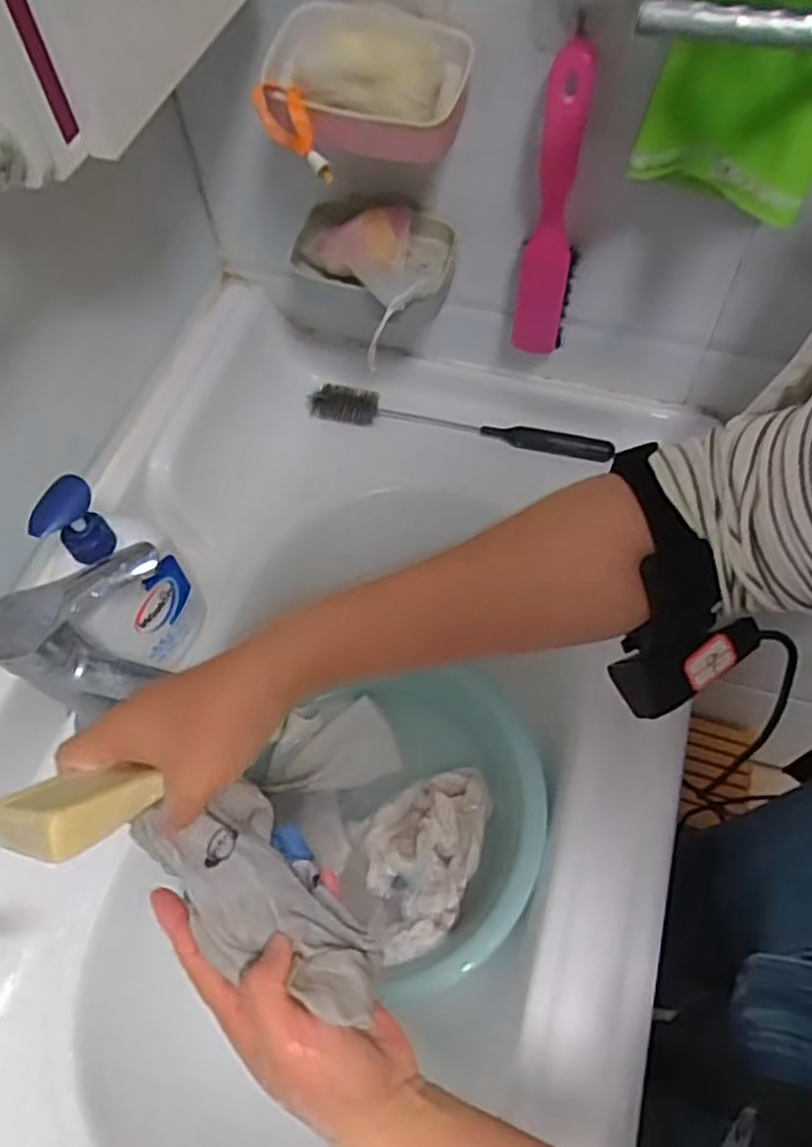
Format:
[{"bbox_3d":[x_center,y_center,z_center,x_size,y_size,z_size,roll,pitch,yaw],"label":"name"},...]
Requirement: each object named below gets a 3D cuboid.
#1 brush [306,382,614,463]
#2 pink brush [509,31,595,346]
[{"bbox_3d":[0.051,-0.145,0.725,0.291,0.029,0.026,10,61,8],"label":"brush"},{"bbox_3d":[0.112,-0.265,0.569,0.040,0.228,0.037,12,61,9],"label":"pink brush"}]

